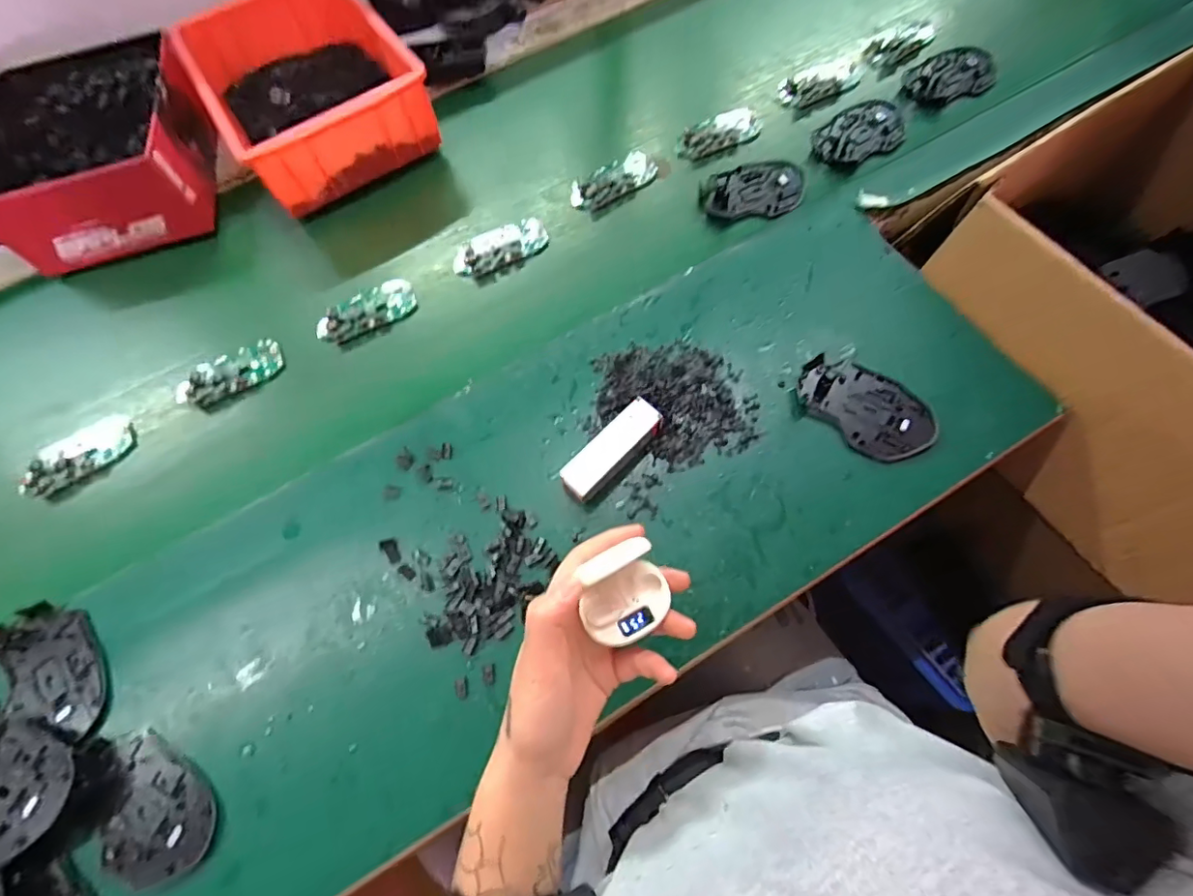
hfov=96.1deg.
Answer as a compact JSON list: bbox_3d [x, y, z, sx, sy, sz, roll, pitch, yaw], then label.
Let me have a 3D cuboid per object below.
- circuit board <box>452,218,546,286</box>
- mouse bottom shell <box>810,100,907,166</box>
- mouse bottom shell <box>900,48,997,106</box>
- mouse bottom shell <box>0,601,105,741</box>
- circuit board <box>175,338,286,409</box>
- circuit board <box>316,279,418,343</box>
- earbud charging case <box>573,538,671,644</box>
[{"bbox_3d":[-0.100,-0.207,0.560,0.100,0.012,0.053,-27,69,-8],"label":"circuit board"},{"bbox_3d":[0.289,-0.345,0.589,0.104,0.010,0.070,-36,70,-11],"label":"mouse bottom shell"},{"bbox_3d":[0.403,-0.423,0.611,0.096,0.017,0.066,-9,67,-1],"label":"mouse bottom shell"},{"bbox_3d":[-0.419,0.172,0.412,0.115,0.014,0.066,42,75,17],"label":"mouse bottom shell"},{"bbox_3d":[-0.356,-0.071,0.517,0.104,0.020,0.042,-27,69,-8],"label":"circuit board"},{"bbox_3d":[-0.229,-0.135,0.536,0.100,0.014,0.042,-32,70,-10],"label":"circuit board"},{"bbox_3d":[0.017,0.085,0.312,0.050,0.040,0.046,-22,68,-6],"label":"earbud charging case"}]

